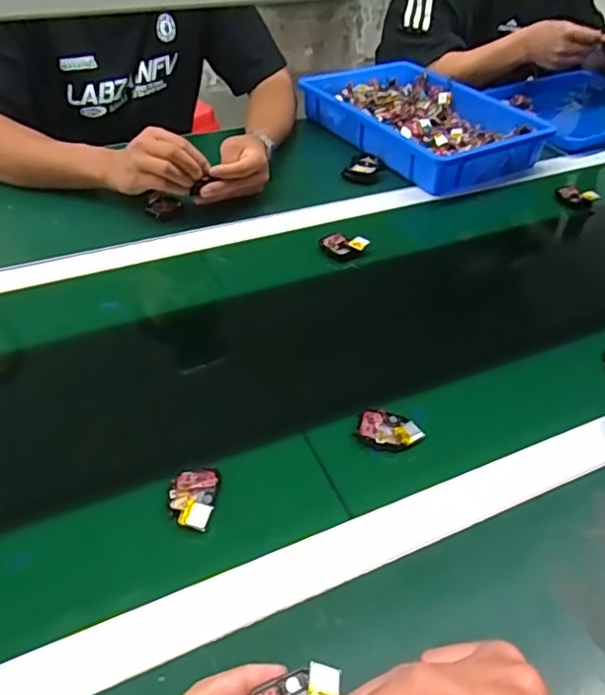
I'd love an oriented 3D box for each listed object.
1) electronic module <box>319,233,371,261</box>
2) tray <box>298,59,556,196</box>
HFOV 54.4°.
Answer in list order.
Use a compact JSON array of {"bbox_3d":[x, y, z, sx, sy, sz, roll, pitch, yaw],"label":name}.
[{"bbox_3d":[0.052,-0.126,0.732,0.059,0.018,0.033,6,43,2],"label":"electronic module"},{"bbox_3d":[0.192,-0.377,0.987,0.243,0.065,0.364,-22,47,-27],"label":"tray"}]

